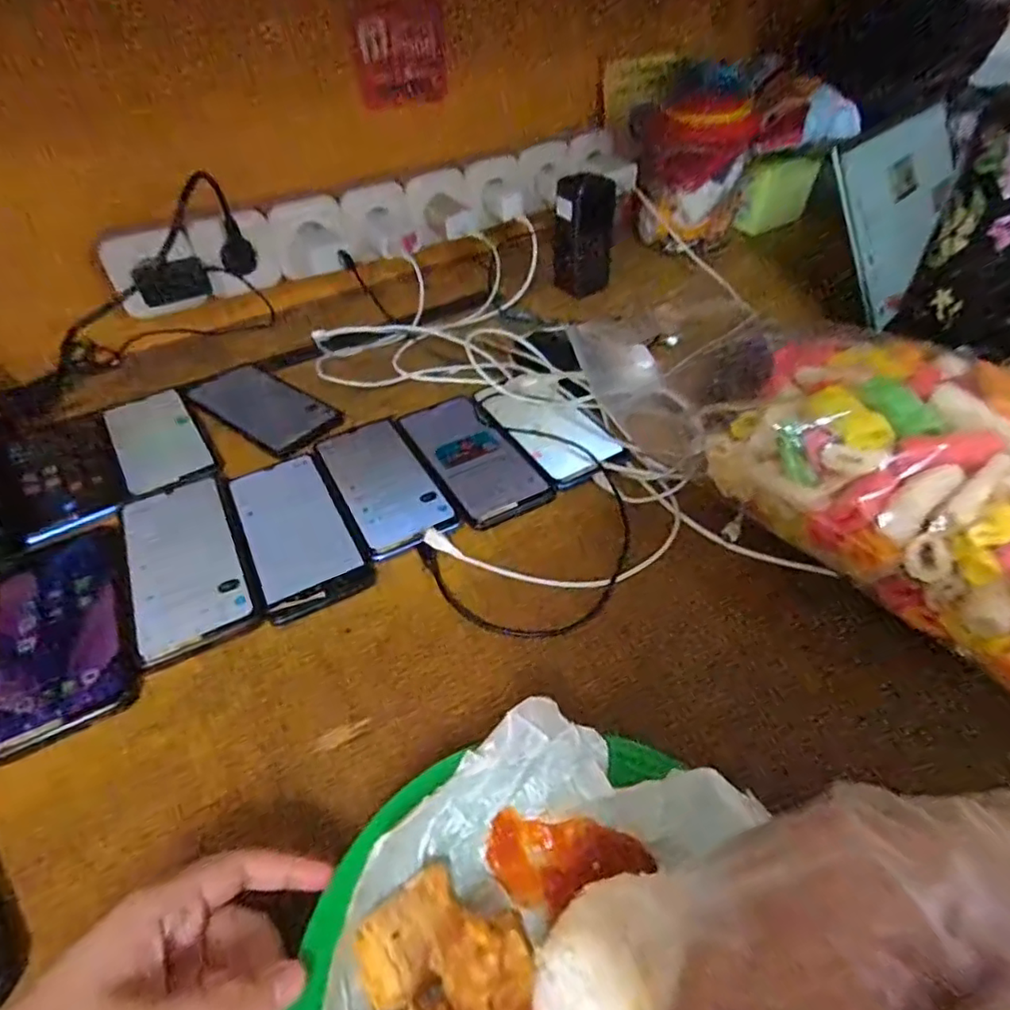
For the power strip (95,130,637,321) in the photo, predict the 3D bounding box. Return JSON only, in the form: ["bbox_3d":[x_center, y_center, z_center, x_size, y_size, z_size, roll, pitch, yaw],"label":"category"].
[{"bbox_3d":[-0.104,-0.336,0.692,0.638,0.072,0.076,-24,48,-21],"label":"power strip"}]

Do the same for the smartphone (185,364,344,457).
[{"bbox_3d":[-0.233,-0.097,0.575,0.170,0.007,0.080,30,53,28],"label":"smartphone"}]

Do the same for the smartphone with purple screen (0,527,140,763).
[{"bbox_3d":[-0.291,0.079,0.389,0.082,0.005,0.168,-22,48,-19],"label":"smartphone with purple screen"}]

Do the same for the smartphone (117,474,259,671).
[{"bbox_3d":[-0.231,0.038,0.427,0.074,0.005,0.167,-23,48,-19],"label":"smartphone"}]

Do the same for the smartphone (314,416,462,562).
[{"bbox_3d":[-0.100,-0.021,0.482,0.073,0.004,0.162,-22,48,-18],"label":"smartphone"}]

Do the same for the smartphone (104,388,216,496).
[{"bbox_3d":[-0.315,-0.060,0.535,0.070,0.007,0.163,-27,50,-22],"label":"smartphone"}]

